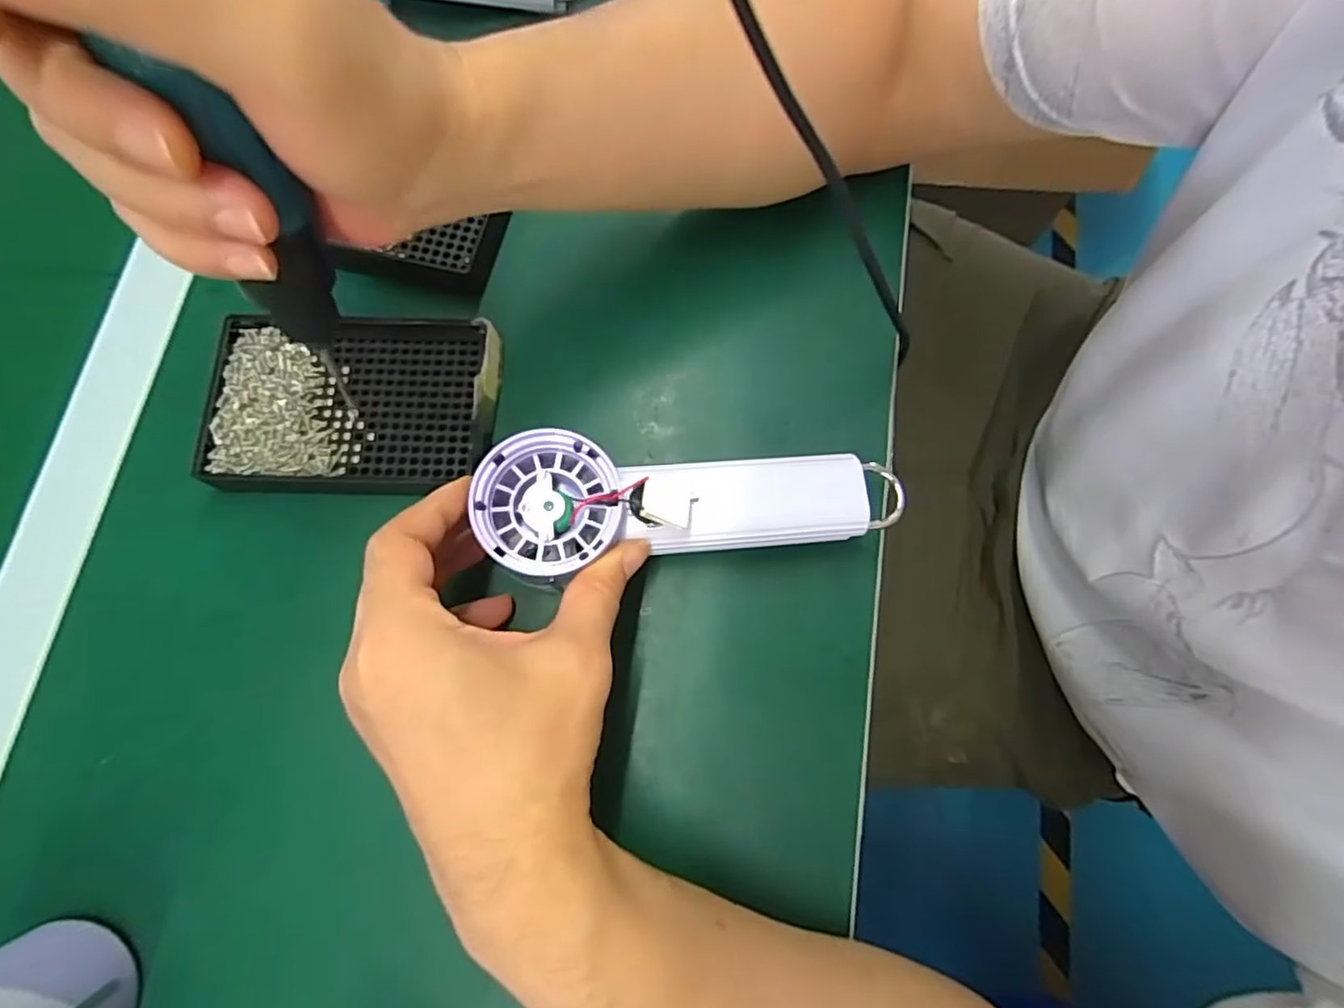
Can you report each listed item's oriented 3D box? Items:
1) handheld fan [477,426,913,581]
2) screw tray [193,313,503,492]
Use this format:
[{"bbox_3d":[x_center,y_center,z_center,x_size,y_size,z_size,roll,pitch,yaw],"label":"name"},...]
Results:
[{"bbox_3d":[0.013,-0.001,0.279,0.189,0.031,0.059,-1,76,-11],"label":"handheld fan"},{"bbox_3d":[-0.162,-0.051,0.322,0.139,0.015,0.087,1,76,1],"label":"screw tray"}]

